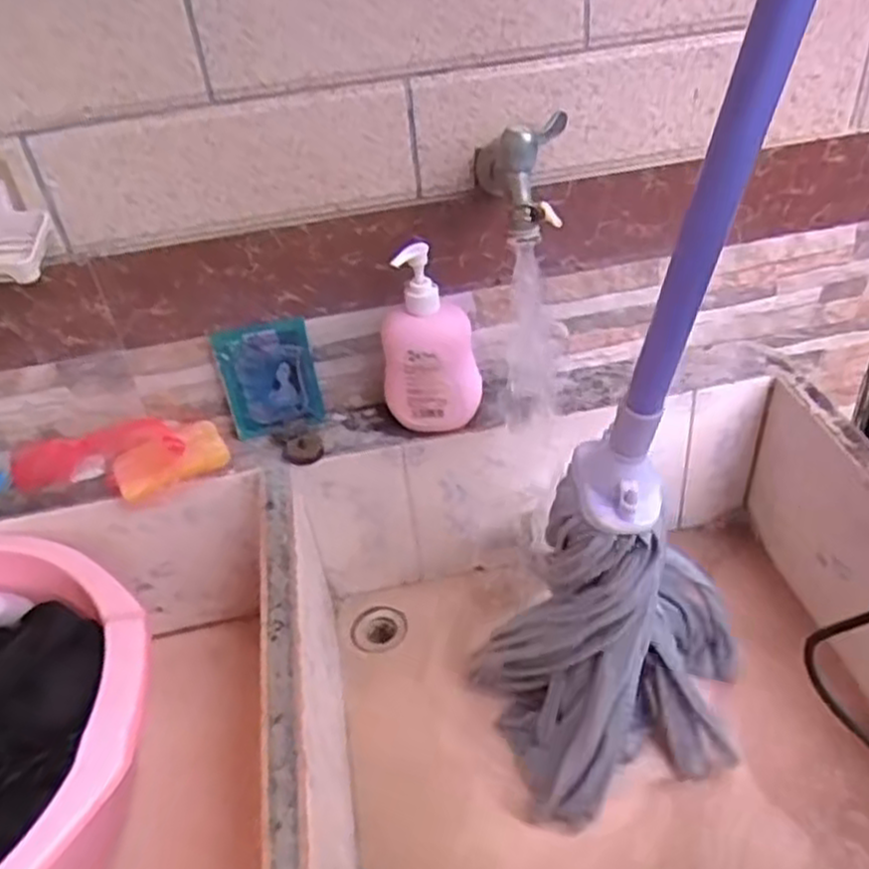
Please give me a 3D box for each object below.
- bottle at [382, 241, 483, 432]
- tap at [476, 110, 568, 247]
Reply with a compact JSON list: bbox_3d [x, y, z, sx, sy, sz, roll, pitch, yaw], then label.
[{"bbox_3d":[-0.007,-0.092,0.732,0.089,0.181,0.049,-4,39,4],"label":"bottle"},{"bbox_3d":[0.074,-0.222,0.654,0.071,0.075,0.129,-4,39,4],"label":"tap"}]

